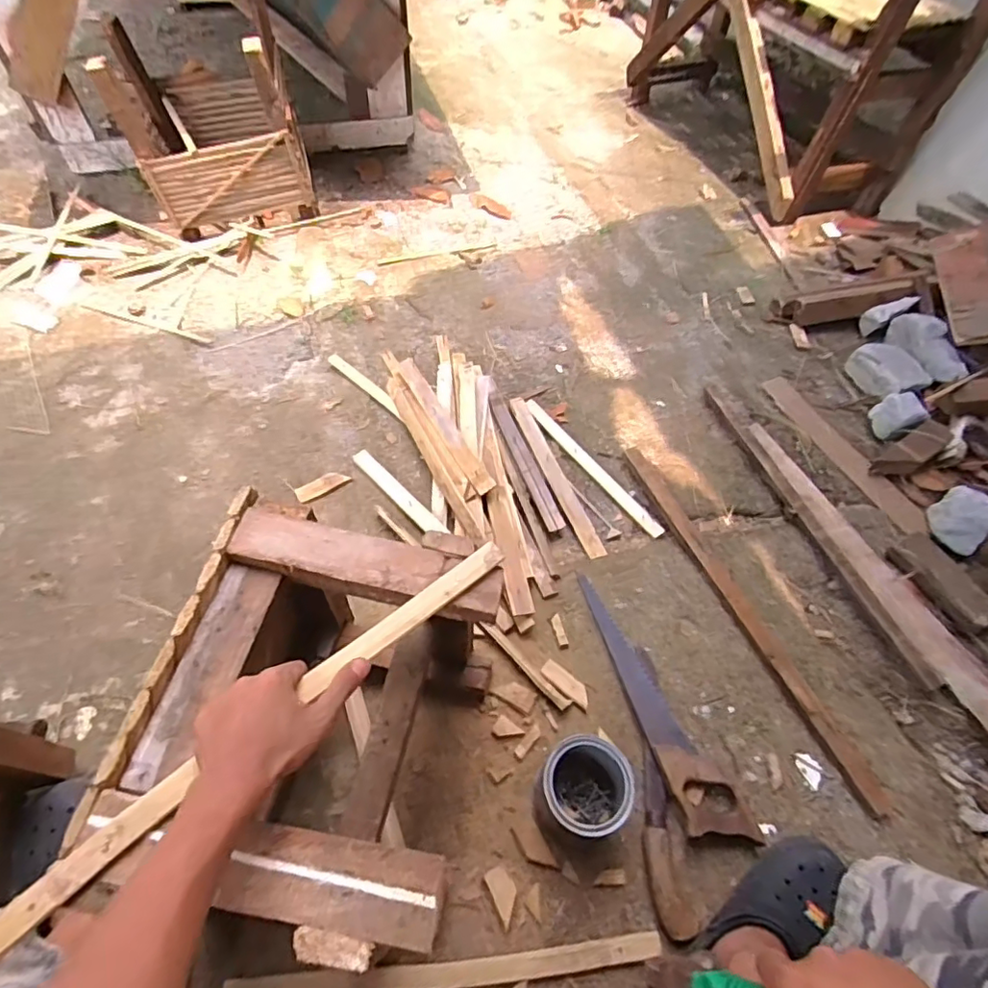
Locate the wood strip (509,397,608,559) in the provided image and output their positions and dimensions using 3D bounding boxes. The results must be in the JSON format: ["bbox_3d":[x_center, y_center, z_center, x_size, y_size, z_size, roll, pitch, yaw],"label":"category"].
[{"bbox_3d":[0.118,-0.040,1.112,0.039,0.016,0.381,-17,59,-13],"label":"wood strip"}]

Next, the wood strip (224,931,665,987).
[{"bbox_3d":[-0.051,0.557,0.672,0.503,0.013,0.029,-3,57,-4],"label":"wood strip"}]

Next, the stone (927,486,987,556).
[{"bbox_3d":[0.840,0.043,1.032,0.050,0.097,0.097,-35,64,-23],"label":"stone"}]

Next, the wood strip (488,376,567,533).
[{"bbox_3d":[0.050,-0.090,1.132,0.039,0.012,0.372,-16,59,-13],"label":"wood strip"}]

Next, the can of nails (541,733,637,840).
[{"bbox_3d":[0.112,0.373,0.734,0.102,0.126,0.102,1,56,-2],"label":"can of nails"}]

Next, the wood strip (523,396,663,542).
[{"bbox_3d":[0.187,-0.057,1.123,0.028,0.015,0.373,-31,63,-21],"label":"wood strip"}]

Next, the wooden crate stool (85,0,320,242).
[{"bbox_3d":[-0.699,-0.952,1.472,0.380,0.351,0.410,-11,58,-10],"label":"wooden crate stool"}]

